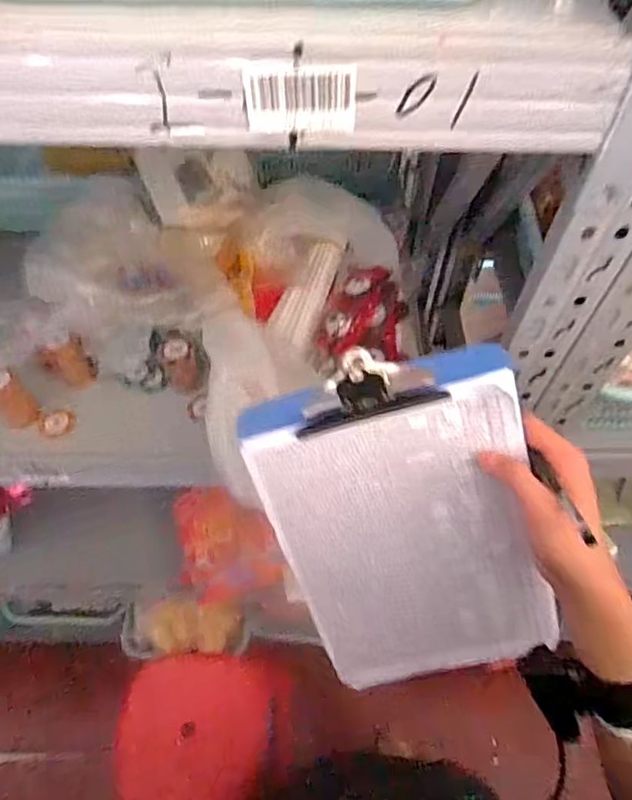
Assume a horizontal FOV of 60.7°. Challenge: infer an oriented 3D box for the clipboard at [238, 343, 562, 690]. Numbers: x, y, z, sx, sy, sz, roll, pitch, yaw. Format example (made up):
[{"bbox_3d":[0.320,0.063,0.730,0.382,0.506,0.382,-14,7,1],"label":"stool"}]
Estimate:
[{"bbox_3d":[0.079,0.117,0.457,0.205,0.322,0.022,-15,23,9],"label":"clipboard"}]

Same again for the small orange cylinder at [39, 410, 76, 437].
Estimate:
[{"bbox_3d":[-0.298,0.027,0.622,0.040,0.009,0.032,-10,69,-9],"label":"small orange cylinder"}]

